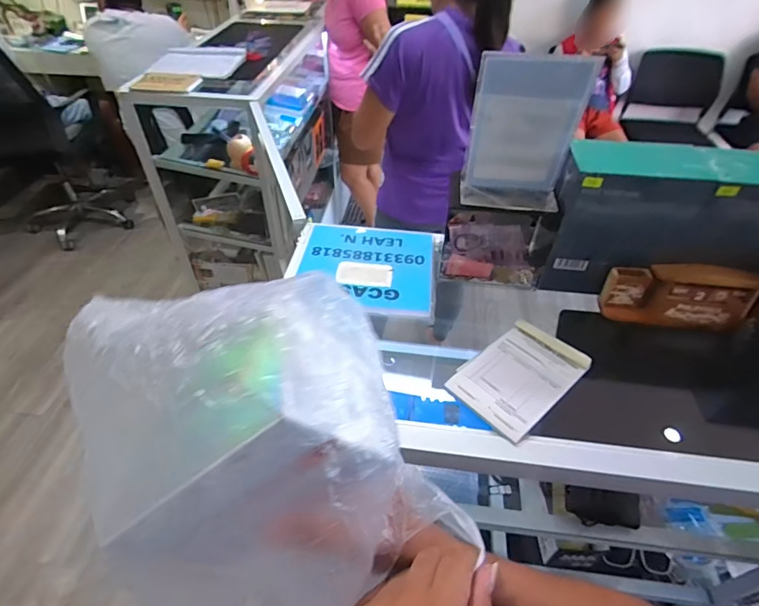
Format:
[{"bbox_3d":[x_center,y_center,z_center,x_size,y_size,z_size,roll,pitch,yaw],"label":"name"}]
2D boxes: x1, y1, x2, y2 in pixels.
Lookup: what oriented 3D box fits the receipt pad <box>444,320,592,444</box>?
[{"bbox_3d":[0.177,0.090,0.551,0.158,0.013,0.109,-29,51,-27],"label":"receipt pad"}]

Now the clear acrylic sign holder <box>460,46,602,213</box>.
[{"bbox_3d":[0.173,-0.198,0.535,0.130,0.199,0.043,8,45,8],"label":"clear acrylic sign holder"}]

